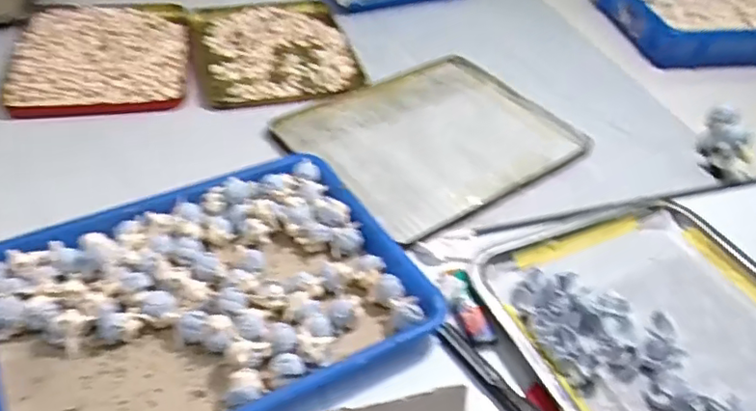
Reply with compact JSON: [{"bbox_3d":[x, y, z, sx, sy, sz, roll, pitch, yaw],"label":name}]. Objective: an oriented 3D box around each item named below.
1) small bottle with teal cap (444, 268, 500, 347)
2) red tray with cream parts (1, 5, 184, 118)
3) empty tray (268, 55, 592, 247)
[{"bbox_3d":[0.074,0.085,0.517,0.027,0.020,0.072,-9,44,-16],"label":"small bottle with teal cap"},{"bbox_3d":[-0.340,-0.190,0.753,0.195,0.029,0.226,-6,44,-13],"label":"red tray with cream parts"},{"bbox_3d":[0.058,-0.078,0.683,0.270,0.019,0.233,-27,52,-24],"label":"empty tray"}]

